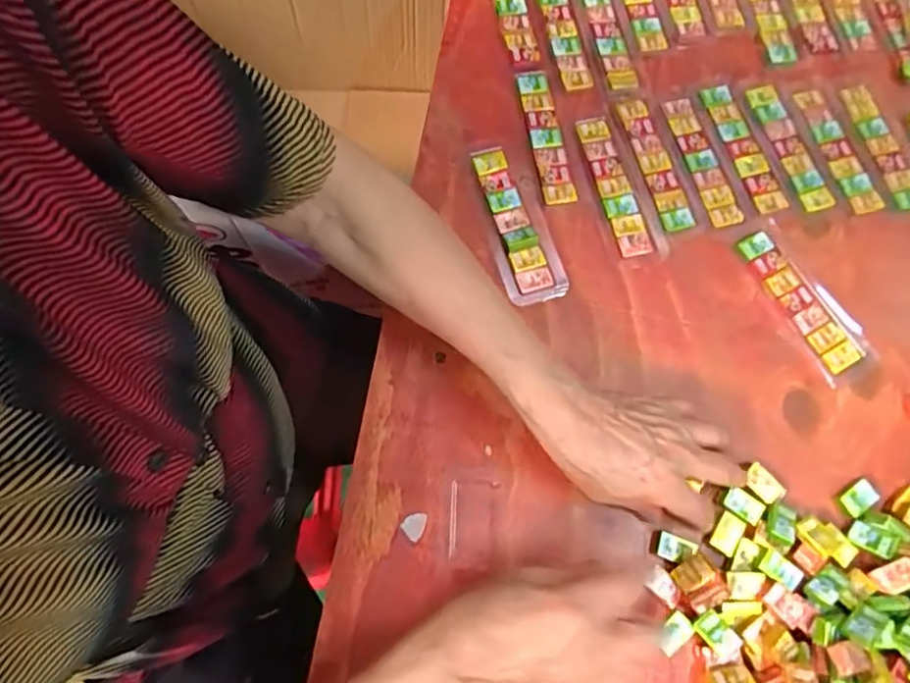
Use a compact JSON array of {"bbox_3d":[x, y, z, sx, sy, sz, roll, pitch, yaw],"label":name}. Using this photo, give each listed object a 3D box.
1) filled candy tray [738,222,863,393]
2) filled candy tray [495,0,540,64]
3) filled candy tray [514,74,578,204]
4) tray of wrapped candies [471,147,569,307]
[{"bbox_3d":[0.263,-0.031,0.437,0.041,0.007,0.121,-28,77,-10],"label":"filled candy tray"},{"bbox_3d":[0.048,-0.291,0.497,0.025,0.012,0.116,-11,75,-5],"label":"filled candy tray"},{"bbox_3d":[0.073,-0.167,0.468,0.025,0.005,0.122,-9,75,-5],"label":"filled candy tray"},{"bbox_3d":[0.047,-0.090,0.443,0.043,0.008,0.129,-15,75,-7],"label":"tray of wrapped candies"}]

